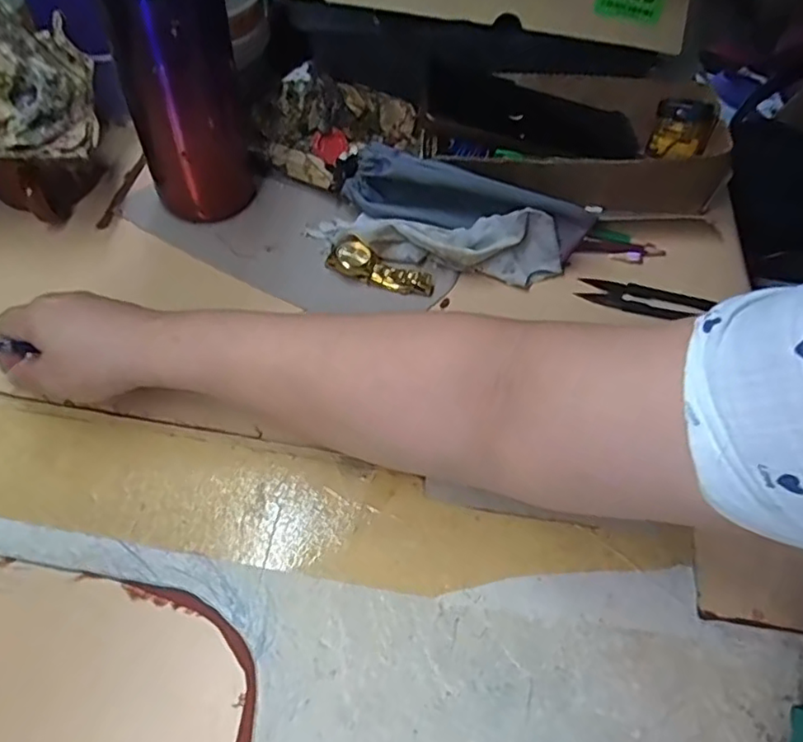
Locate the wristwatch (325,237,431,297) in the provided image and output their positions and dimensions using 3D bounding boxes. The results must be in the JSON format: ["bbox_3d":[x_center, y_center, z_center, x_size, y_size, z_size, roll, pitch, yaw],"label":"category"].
[{"bbox_3d":[-0.014,-0.075,0.444,0.076,0.019,0.024,16,59,7],"label":"wristwatch"}]

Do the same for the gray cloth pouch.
[{"bbox_3d":[0.034,-0.109,0.439,0.187,0.063,0.048,17,59,7],"label":"gray cloth pouch"}]

